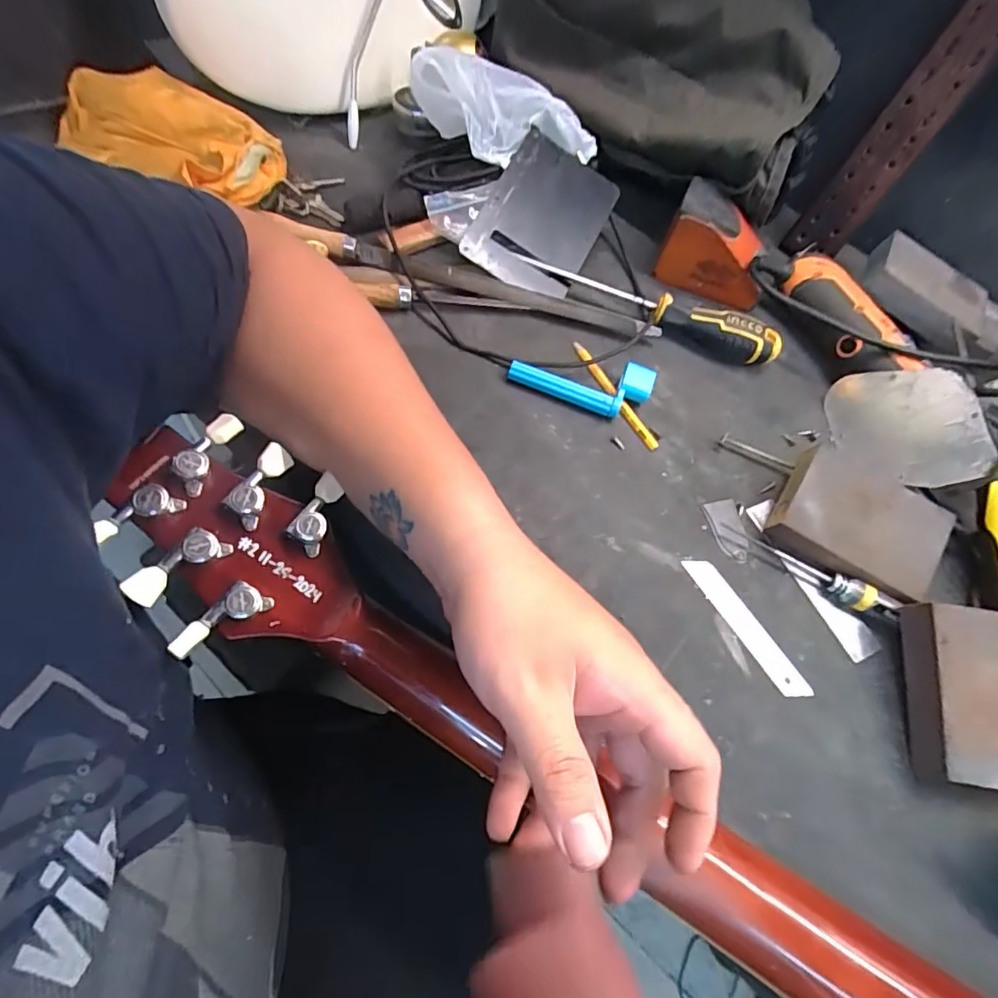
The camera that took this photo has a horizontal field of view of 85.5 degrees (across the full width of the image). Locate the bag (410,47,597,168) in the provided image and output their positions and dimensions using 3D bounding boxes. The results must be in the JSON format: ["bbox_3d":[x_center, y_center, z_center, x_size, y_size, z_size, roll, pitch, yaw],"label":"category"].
[{"bbox_3d":[0.005,-0.337,0.473,0.167,0.045,0.075,16,61,-1],"label":"bag"}]

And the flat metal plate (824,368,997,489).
[{"bbox_3d":[0.297,-0.058,0.398,0.006,0.075,0.129,12,26,-23],"label":"flat metal plate"}]

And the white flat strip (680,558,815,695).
[{"bbox_3d":[0.161,0.081,0.351,0.020,0.004,0.103,-26,69,-22],"label":"white flat strip"}]

